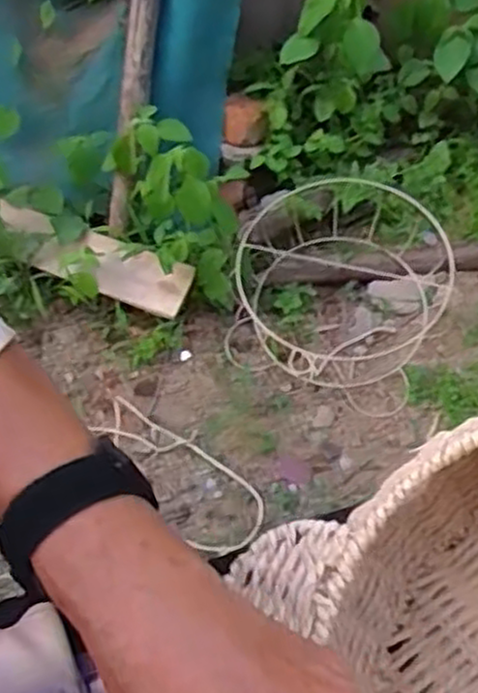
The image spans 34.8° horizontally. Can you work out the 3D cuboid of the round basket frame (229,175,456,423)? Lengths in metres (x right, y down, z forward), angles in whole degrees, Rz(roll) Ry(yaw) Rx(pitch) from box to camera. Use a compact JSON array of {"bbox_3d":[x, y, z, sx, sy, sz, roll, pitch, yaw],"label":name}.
[{"bbox_3d":[0.152,-0.102,1.081,0.300,0.141,0.303,9,51,6],"label":"round basket frame"}]

